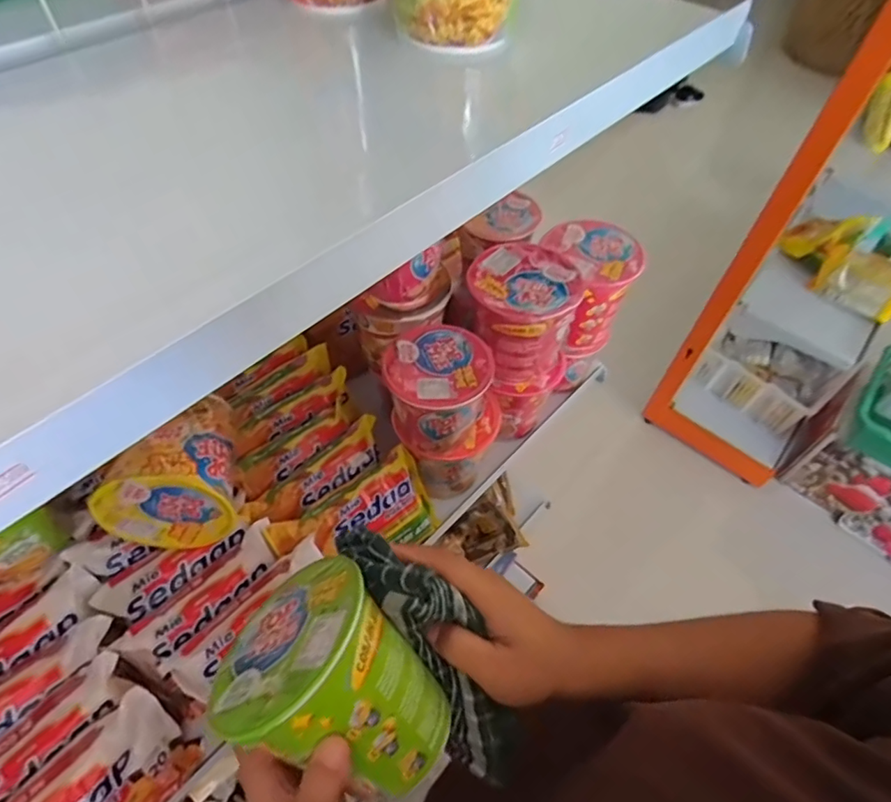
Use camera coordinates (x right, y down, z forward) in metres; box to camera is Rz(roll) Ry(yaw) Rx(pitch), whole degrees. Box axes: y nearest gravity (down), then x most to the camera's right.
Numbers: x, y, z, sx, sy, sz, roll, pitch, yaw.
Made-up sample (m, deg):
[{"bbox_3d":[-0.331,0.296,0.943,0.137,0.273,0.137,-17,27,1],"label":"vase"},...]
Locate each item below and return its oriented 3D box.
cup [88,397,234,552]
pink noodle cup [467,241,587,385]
[{"bbox_3d":[-0.234,0.058,0.469,0.102,0.097,0.104,-8,55,-9],"label":"cup"},{"bbox_3d":[0.072,-0.080,0.540,0.100,0.109,0.093,1,54,-2],"label":"pink noodle cup"}]

